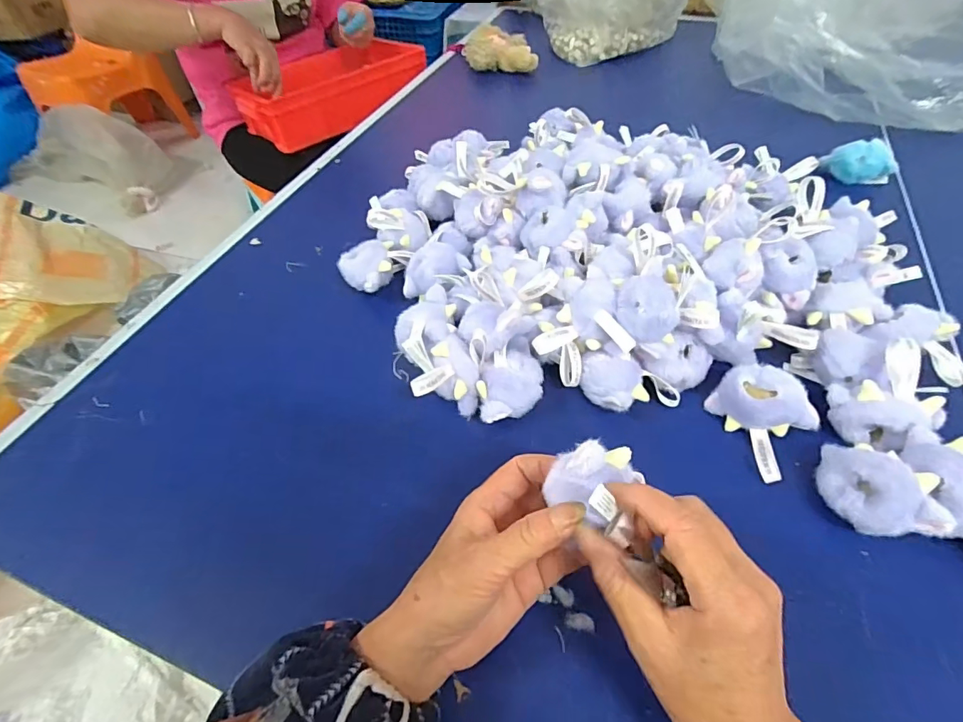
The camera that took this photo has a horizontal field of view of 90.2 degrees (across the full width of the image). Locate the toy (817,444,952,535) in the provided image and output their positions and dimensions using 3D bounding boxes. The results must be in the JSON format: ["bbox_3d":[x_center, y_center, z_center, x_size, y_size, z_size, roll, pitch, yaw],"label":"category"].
[{"bbox_3d":[0.266,0.086,0.327,0.053,0.045,0.064,10,51,11],"label":"toy"}]

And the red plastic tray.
[{"bbox_3d":[-0.334,-0.609,1.046,0.383,0.094,0.299,-29,54,-19],"label":"red plastic tray"}]

